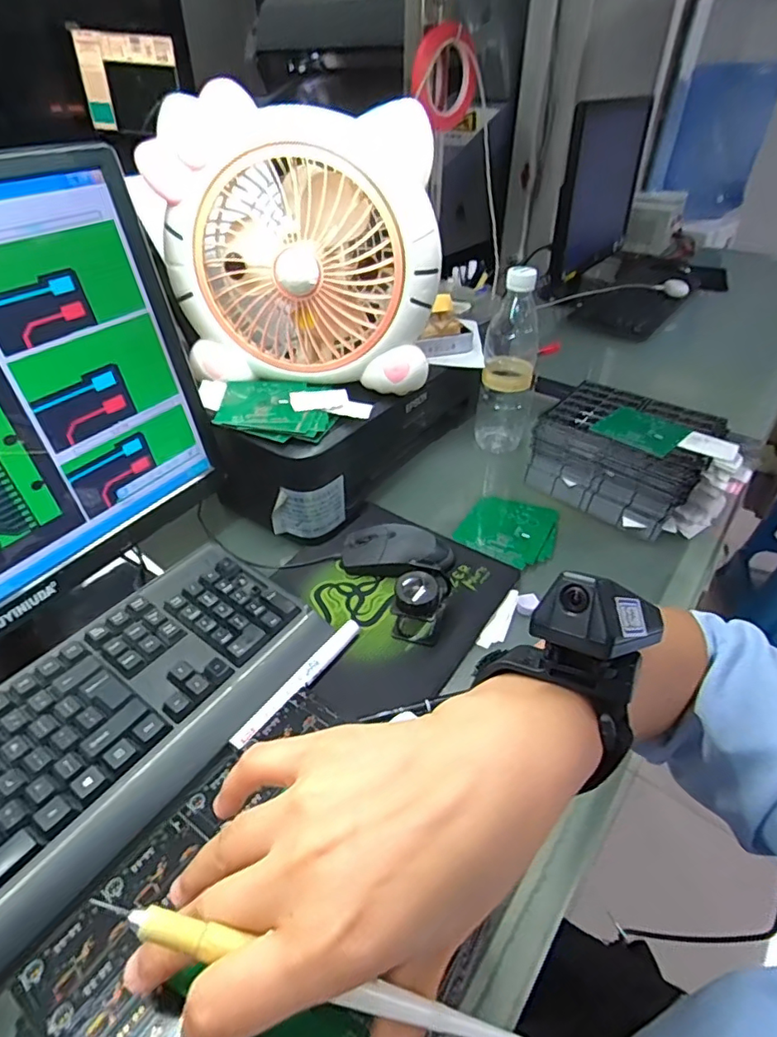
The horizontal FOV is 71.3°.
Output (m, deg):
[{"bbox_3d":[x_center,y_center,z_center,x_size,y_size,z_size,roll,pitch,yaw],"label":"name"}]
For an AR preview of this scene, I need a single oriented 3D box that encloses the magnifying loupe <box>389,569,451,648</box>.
[{"bbox_3d":[0.030,0.074,0.492,0.044,0.055,0.056,10,41,11],"label":"magnifying loupe"}]

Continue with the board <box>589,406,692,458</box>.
[{"bbox_3d":[0.288,-0.102,0.613,0.082,0.010,0.098,33,49,33],"label":"board"}]

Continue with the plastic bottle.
[{"bbox_3d":[0.156,-0.194,0.695,0.067,0.231,0.058,9,40,10],"label":"plastic bottle"}]

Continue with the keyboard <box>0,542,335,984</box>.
[{"bbox_3d":[-0.232,0.173,0.375,0.161,0.040,0.429,23,45,25],"label":"keyboard"}]

